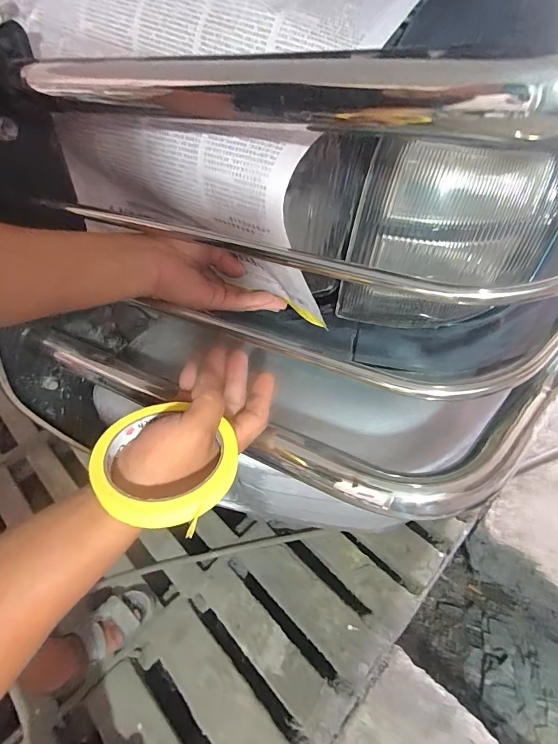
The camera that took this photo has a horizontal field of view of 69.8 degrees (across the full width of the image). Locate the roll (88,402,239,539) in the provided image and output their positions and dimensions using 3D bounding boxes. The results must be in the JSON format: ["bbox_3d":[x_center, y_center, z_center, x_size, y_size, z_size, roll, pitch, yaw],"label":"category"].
[{"bbox_3d":[-0.077,0.060,0.272,0.092,0.018,0.085,-3,45,3],"label":"roll"}]

